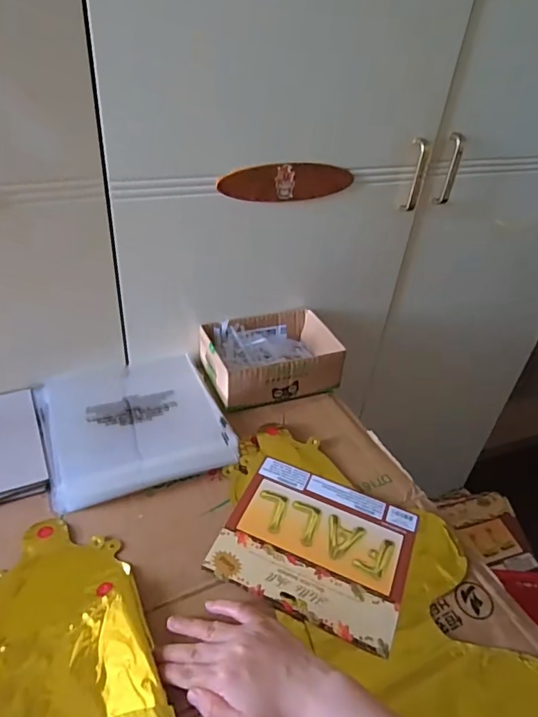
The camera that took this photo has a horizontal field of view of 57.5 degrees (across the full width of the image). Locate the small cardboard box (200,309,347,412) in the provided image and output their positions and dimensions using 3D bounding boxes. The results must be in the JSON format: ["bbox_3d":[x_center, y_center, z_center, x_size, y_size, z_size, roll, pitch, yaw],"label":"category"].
[{"bbox_3d":[0.002,-0.007,0.732,0.188,0.056,0.139,-10,41,-20],"label":"small cardboard box"}]

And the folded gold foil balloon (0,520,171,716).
[{"bbox_3d":[-0.181,0.251,0.426,0.142,0.021,0.253,-13,42,-23],"label":"folded gold foil balloon"}]

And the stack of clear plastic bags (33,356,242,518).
[{"bbox_3d":[-0.175,0.075,0.638,0.216,0.015,0.221,-11,41,-20],"label":"stack of clear plastic bags"}]

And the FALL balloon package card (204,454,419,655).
[{"bbox_3d":[0.053,0.193,0.521,0.188,0.005,0.163,19,40,15],"label":"FALL balloon package card"}]

